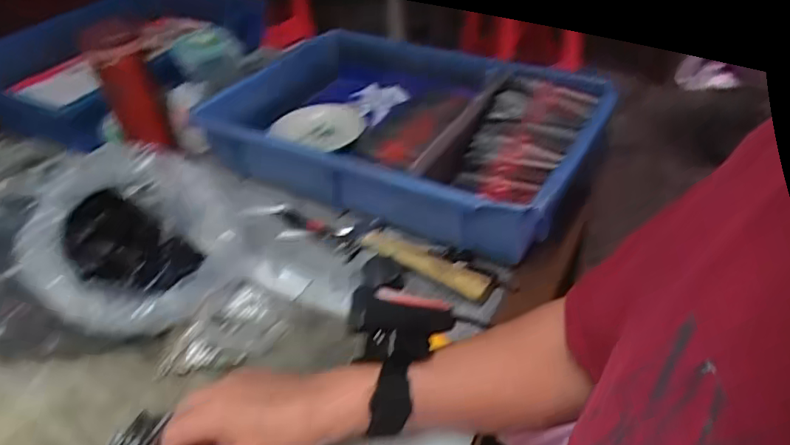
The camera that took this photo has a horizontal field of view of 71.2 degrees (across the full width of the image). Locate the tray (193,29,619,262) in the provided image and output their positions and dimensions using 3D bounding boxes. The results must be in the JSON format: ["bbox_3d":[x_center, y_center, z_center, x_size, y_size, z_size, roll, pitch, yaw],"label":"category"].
[{"bbox_3d":[0.013,-0.133,0.712,0.474,0.101,0.361,21,45,26],"label":"tray"}]

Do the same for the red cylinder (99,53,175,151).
[{"bbox_3d":[-0.313,-0.143,0.665,0.057,0.157,0.056,-25,72,-25],"label":"red cylinder"}]

